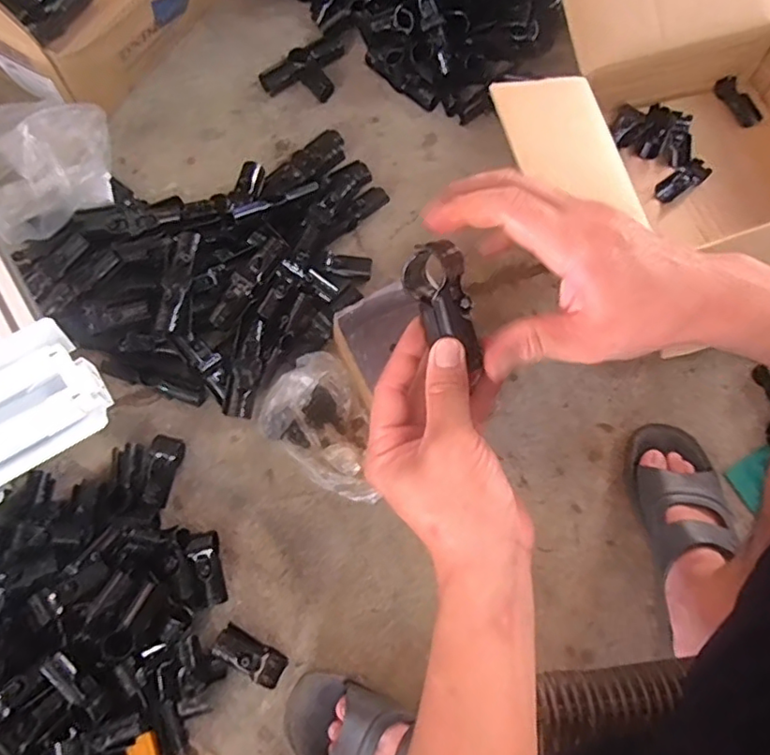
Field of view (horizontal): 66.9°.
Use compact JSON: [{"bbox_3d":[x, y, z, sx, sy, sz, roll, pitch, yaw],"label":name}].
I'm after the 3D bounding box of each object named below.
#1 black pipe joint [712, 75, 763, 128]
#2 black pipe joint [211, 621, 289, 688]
[{"bbox_3d":[0.506,-0.394,0.833,0.034,0.017,0.082,-30,77,-10],"label":"black pipe joint"},{"bbox_3d":[-0.149,0.309,0.647,0.080,0.025,0.034,31,76,7],"label":"black pipe joint"}]

